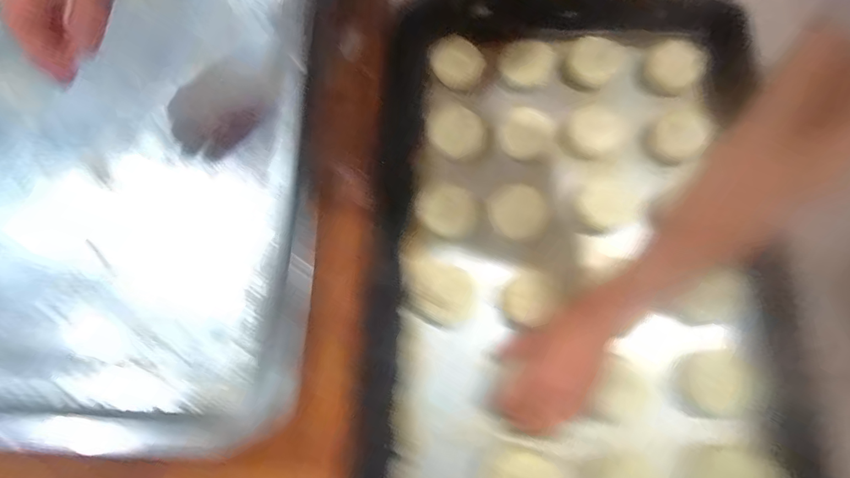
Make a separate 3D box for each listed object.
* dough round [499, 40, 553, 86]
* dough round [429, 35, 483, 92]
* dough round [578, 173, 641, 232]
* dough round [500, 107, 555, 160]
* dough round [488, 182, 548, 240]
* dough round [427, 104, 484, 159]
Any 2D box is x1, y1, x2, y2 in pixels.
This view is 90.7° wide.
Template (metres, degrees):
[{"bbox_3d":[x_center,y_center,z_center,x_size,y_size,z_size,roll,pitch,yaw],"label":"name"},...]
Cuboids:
[{"bbox_3d":[0.119,-0.209,0.496,0.057,0.012,0.053,0,76,0],"label":"dough round"},{"bbox_3d":[0.037,-0.208,0.499,0.054,0.019,0.065,-39,79,-9],"label":"dough round"},{"bbox_3d":[0.203,-0.040,0.465,0.061,0.015,0.061,0,76,0],"label":"dough round"},{"bbox_3d":[0.117,-0.123,0.489,0.056,0.011,0.059,0,76,0],"label":"dough round"},{"bbox_3d":[0.101,-0.029,0.457,0.060,0.023,0.057,0,76,0],"label":"dough round"},{"bbox_3d":[0.034,-0.121,0.475,0.062,0.011,0.057,0,76,0],"label":"dough round"}]

